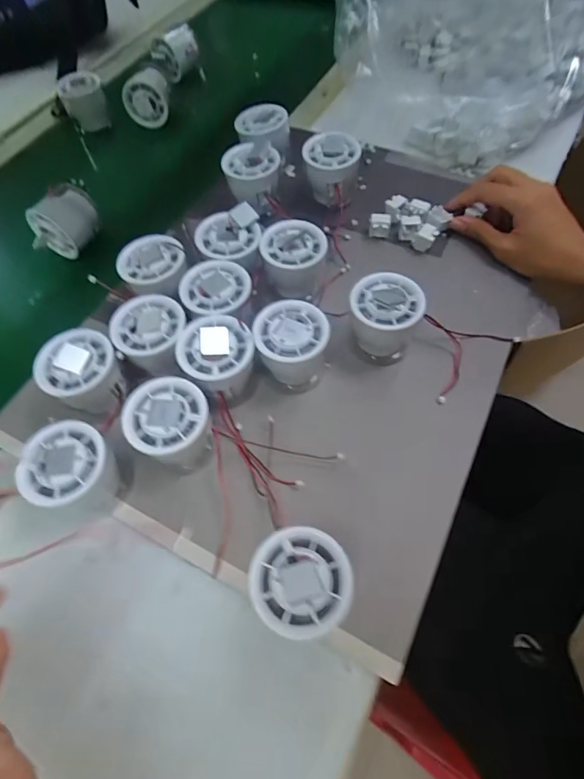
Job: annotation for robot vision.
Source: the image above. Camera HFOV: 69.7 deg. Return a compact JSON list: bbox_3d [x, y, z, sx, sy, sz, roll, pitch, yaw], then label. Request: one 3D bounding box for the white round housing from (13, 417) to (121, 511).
[{"bbox_3d":[-0.154,0.060,0.301,0.056,0.057,0.055,-1,61,2],"label":"white round housing"}]

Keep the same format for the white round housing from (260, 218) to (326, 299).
[{"bbox_3d":[0.002,-0.117,0.380,0.055,0.046,0.051,-1,61,2],"label":"white round housing"}]

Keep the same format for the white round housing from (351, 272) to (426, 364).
[{"bbox_3d":[0.075,-0.055,0.352,0.055,0.061,0.056,-1,61,2],"label":"white round housing"}]

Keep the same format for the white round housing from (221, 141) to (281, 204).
[{"bbox_3d":[-0.041,-0.223,0.433,0.056,0.041,0.056,-2,61,3],"label":"white round housing"}]

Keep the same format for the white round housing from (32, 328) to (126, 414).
[{"bbox_3d":[-0.163,-0.010,0.335,0.057,0.054,0.056,-2,61,3],"label":"white round housing"}]

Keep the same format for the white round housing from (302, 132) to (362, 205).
[{"bbox_3d":[0.041,-0.231,0.440,0.055,0.051,0.055,-2,61,3],"label":"white round housing"}]

